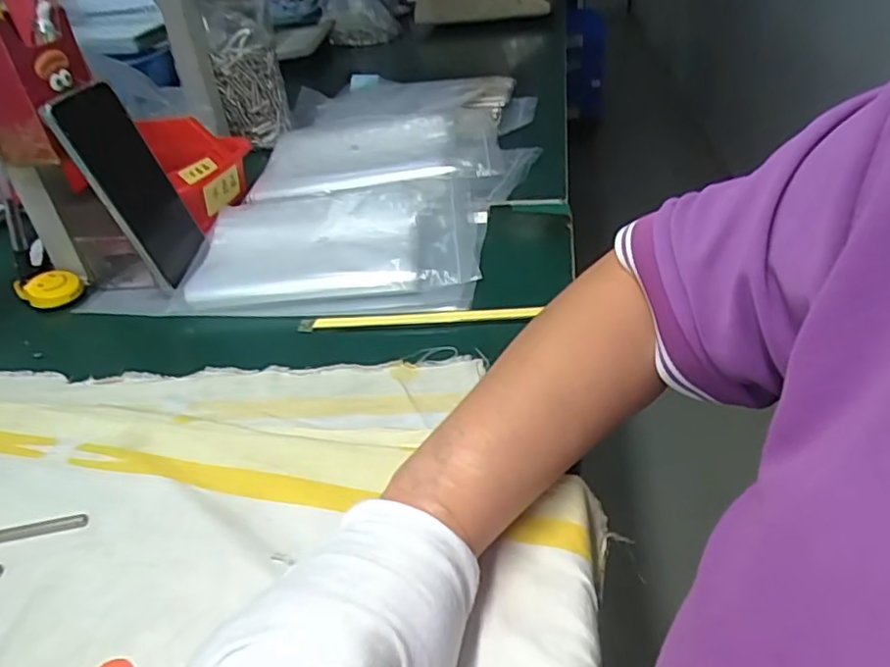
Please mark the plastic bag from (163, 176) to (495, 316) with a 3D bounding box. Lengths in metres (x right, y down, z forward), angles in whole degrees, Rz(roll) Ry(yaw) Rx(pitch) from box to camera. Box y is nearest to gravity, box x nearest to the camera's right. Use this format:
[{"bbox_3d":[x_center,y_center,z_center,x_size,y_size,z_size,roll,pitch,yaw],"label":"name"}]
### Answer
[{"bbox_3d":[-0.091,-0.086,0.548,0.247,0.031,0.195,0,37,8],"label":"plastic bag"}]

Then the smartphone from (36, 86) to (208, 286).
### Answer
[{"bbox_3d":[-0.254,-0.123,0.507,0.015,0.156,0.083,-11,30,20],"label":"smartphone"}]

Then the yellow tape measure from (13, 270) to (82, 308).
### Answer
[{"bbox_3d":[-0.342,-0.040,0.529,0.045,0.020,0.044,-30,43,-28],"label":"yellow tape measure"}]

